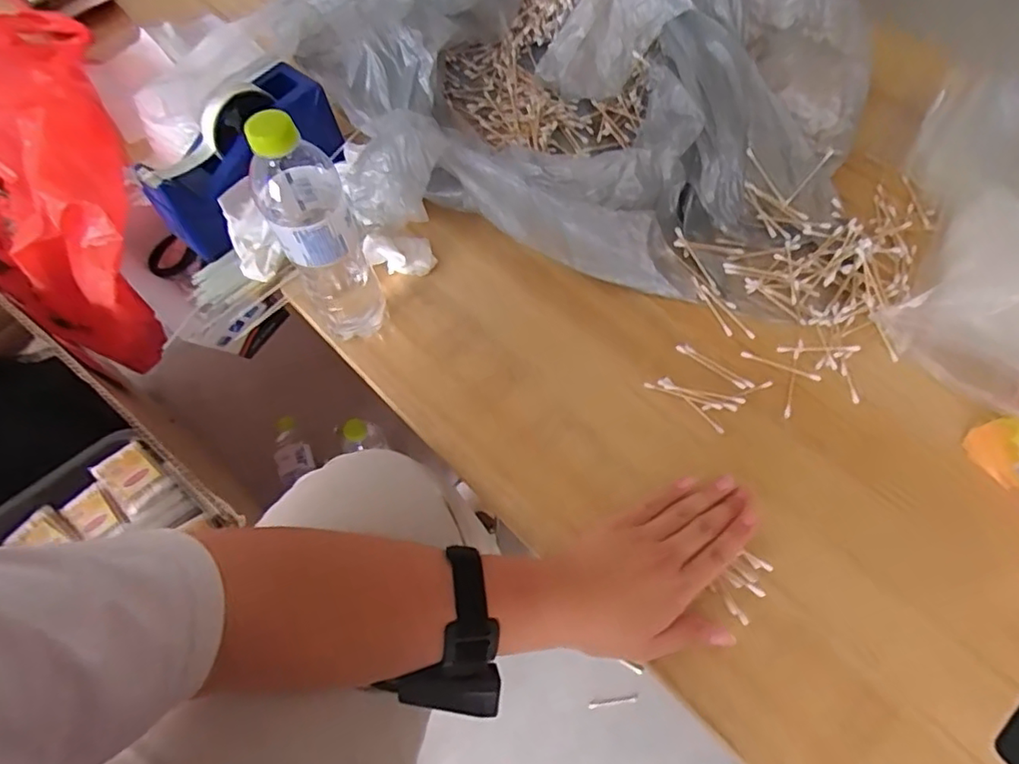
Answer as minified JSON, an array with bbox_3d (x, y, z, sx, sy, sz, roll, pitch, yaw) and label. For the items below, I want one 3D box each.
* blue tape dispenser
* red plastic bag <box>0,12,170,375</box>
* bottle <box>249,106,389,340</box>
[{"bbox_3d":[-0.281,-0.234,0.627,0.223,0.116,0.077,-45,70,-3],"label":"blue tape dispenser"},{"bbox_3d":[-0.614,-0.247,0.761,0.260,0.265,0.433,-22,65,-8],"label":"red plastic bag"},{"bbox_3d":[-0.160,-0.119,0.509,0.063,0.243,0.071,-23,65,-9],"label":"bottle"}]

